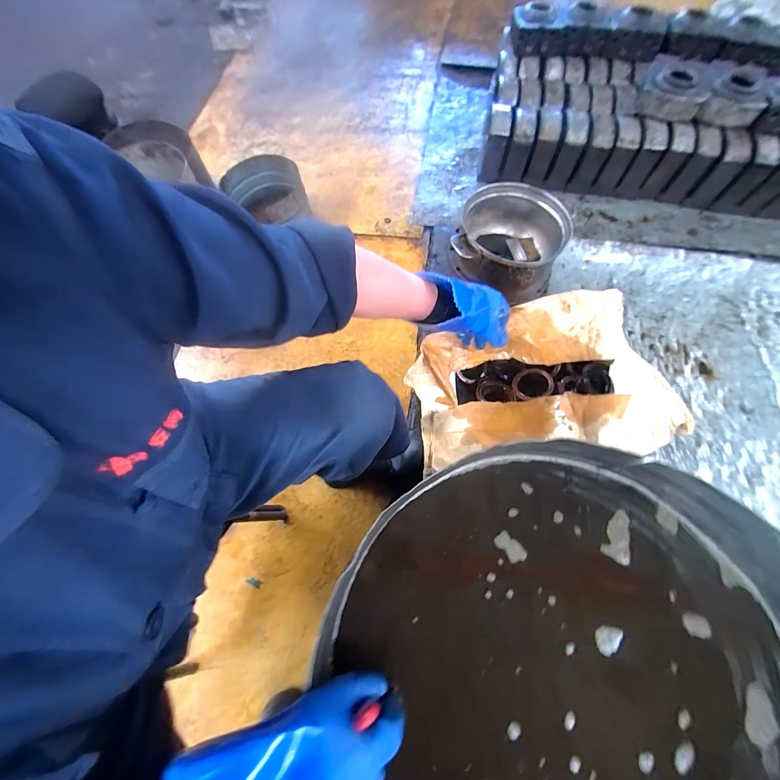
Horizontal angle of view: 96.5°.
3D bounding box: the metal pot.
[{"bbox_3d":[0.272,-0.321,0.807,0.224,0.166,0.217,-1,66,2],"label":"metal pot"}]

